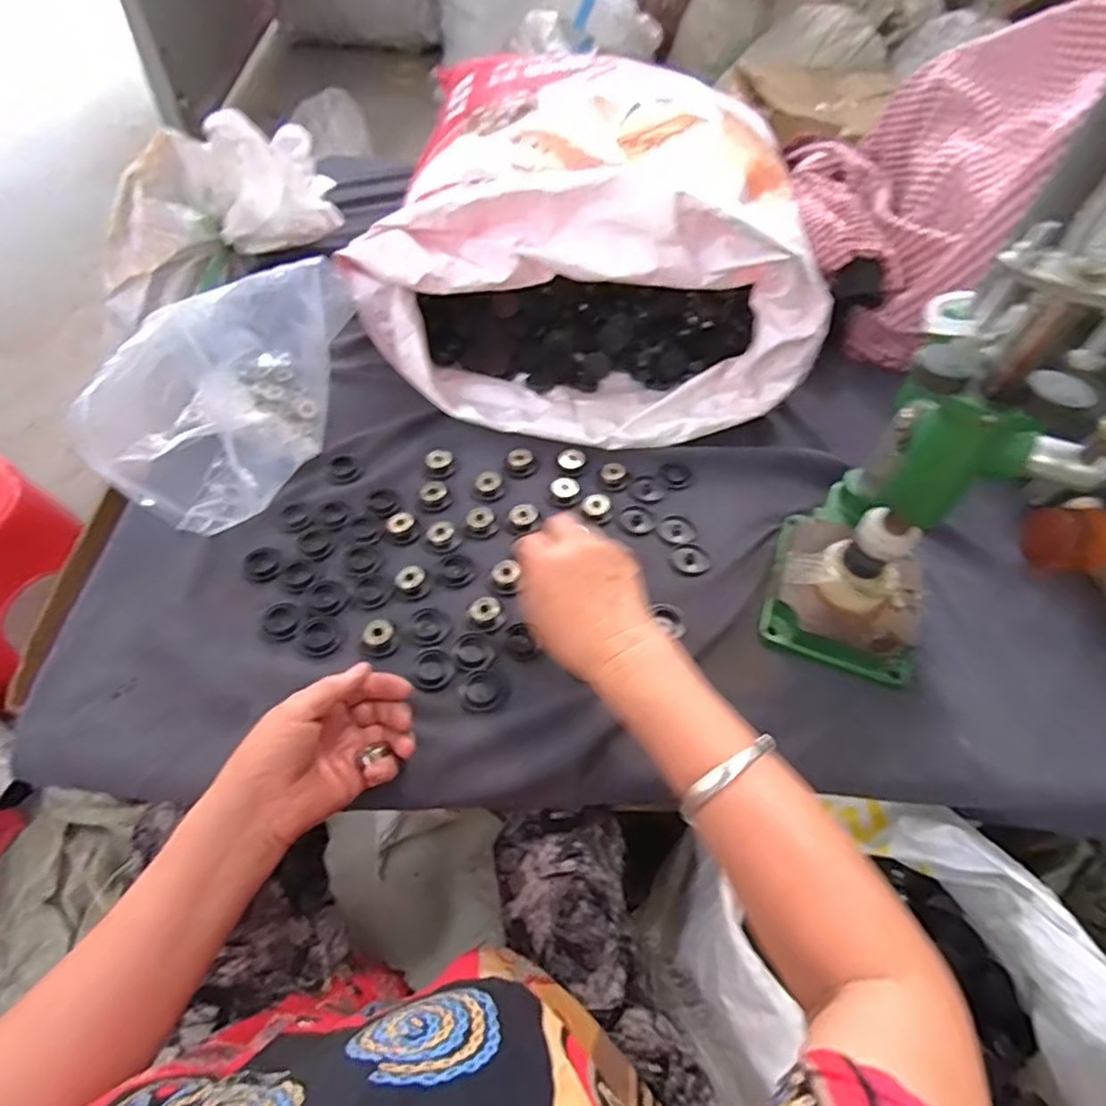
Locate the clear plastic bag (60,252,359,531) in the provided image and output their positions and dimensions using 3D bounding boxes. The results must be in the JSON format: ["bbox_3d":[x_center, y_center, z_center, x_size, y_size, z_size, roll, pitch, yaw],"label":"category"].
[{"bbox_3d":[-0.301,-0.168,0.577,0.161,0.158,0.251,10,54,3],"label":"clear plastic bag"}]

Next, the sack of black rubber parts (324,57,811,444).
[{"bbox_3d":[0.048,-0.429,0.767,0.440,0.196,0.659,6,54,0],"label":"sack of black rubber parts"}]

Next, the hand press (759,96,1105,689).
[{"bbox_3d":[0.280,-0.073,0.412,0.148,0.373,0.177,31,58,17],"label":"hand press"}]

